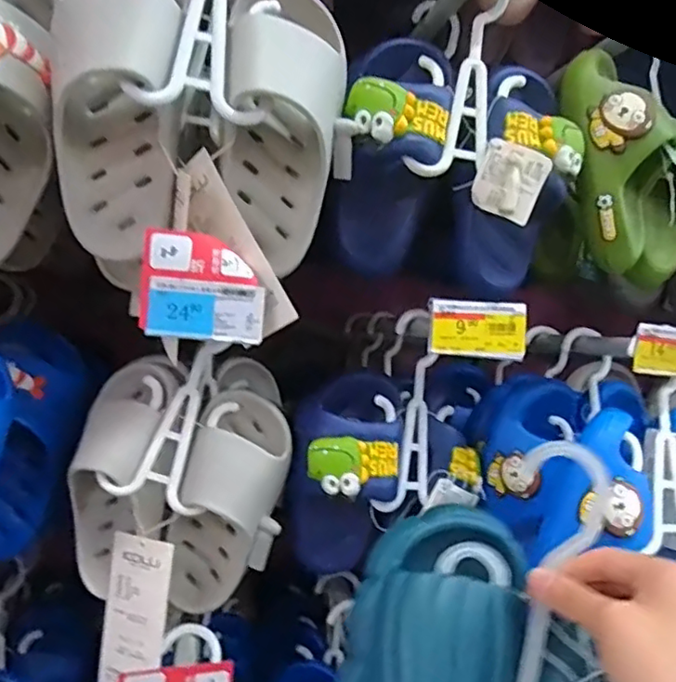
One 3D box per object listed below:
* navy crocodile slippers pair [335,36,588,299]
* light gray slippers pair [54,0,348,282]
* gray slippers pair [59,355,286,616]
[{"bbox_3d":[0.098,-0.142,0.479,0.182,0.181,0.069,5,2,-2],"label":"navy crocodile slippers pair"},{"bbox_3d":[-0.101,-0.166,0.441,0.195,0.202,0.080,5,2,-12],"label":"light gray slippers pair"},{"bbox_3d":[-0.141,0.132,0.537,0.182,0.207,0.072,5,2,-8],"label":"gray slippers pair"}]

